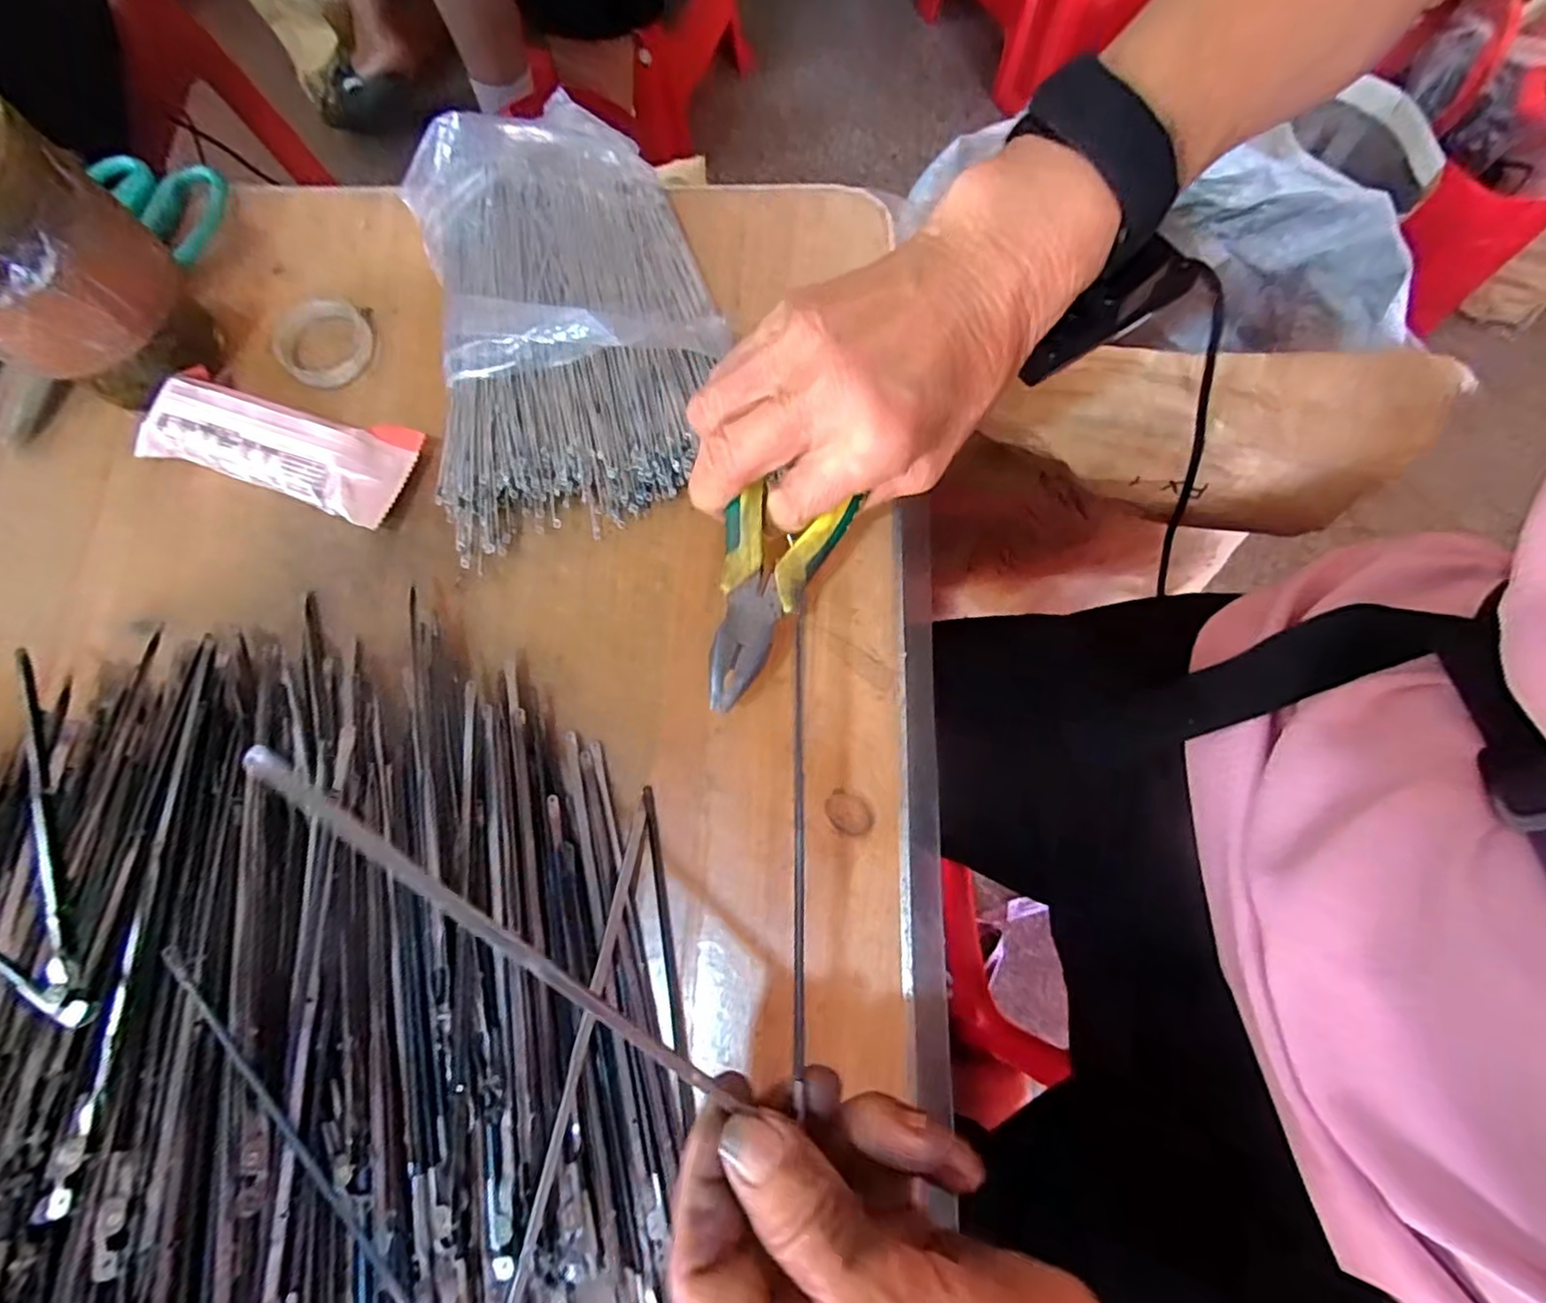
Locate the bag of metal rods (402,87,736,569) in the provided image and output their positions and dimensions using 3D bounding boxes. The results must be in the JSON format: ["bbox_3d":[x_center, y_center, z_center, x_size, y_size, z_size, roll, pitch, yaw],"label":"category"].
[{"bbox_3d":[-0.107,-0.172,0.326,0.145,0.043,0.231,-17,74,-3],"label":"bag of metal rods"}]

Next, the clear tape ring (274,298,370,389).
[{"bbox_3d":[-0.233,-0.161,0.342,0.050,0.009,0.046,0,74,2],"label":"clear tape ring"}]

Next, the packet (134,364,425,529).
[{"bbox_3d":[-0.233,-0.100,0.314,0.122,0.030,0.049,19,75,7],"label":"packet"}]

